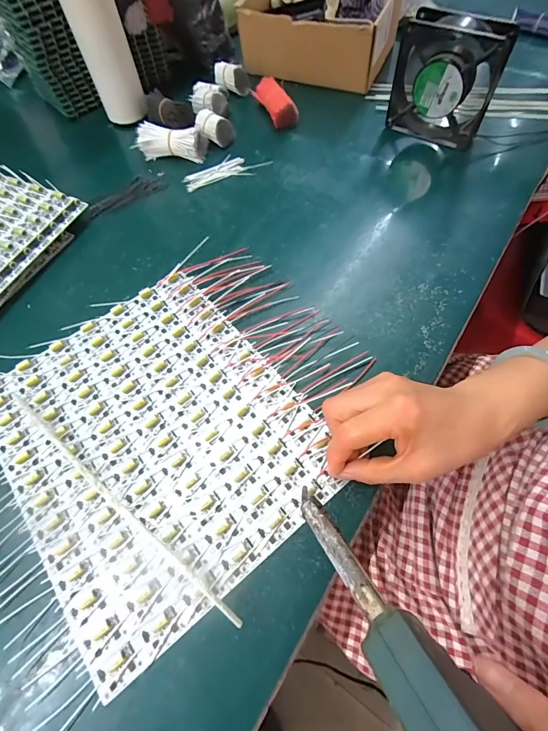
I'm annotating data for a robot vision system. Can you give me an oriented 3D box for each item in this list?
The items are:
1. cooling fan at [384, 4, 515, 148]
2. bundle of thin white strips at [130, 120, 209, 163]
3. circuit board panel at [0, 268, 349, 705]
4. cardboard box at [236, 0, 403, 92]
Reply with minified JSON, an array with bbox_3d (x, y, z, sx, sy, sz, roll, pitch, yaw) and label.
[{"bbox_3d":[0.212,-0.354,0.444,0.121,0.123,0.047,24,66,14],"label":"cooling fan"},{"bbox_3d":[-0.144,-0.313,0.492,0.094,0.037,0.034,8,63,7],"label":"bundle of thin white strips"},{"bbox_3d":[-0.108,0.056,0.315,0.238,0.007,0.283,-35,67,-15],"label":"circuit board panel"},{"bbox_3d":[0.072,-0.523,0.552,0.215,0.102,0.179,17,65,11],"label":"cardboard box"}]

